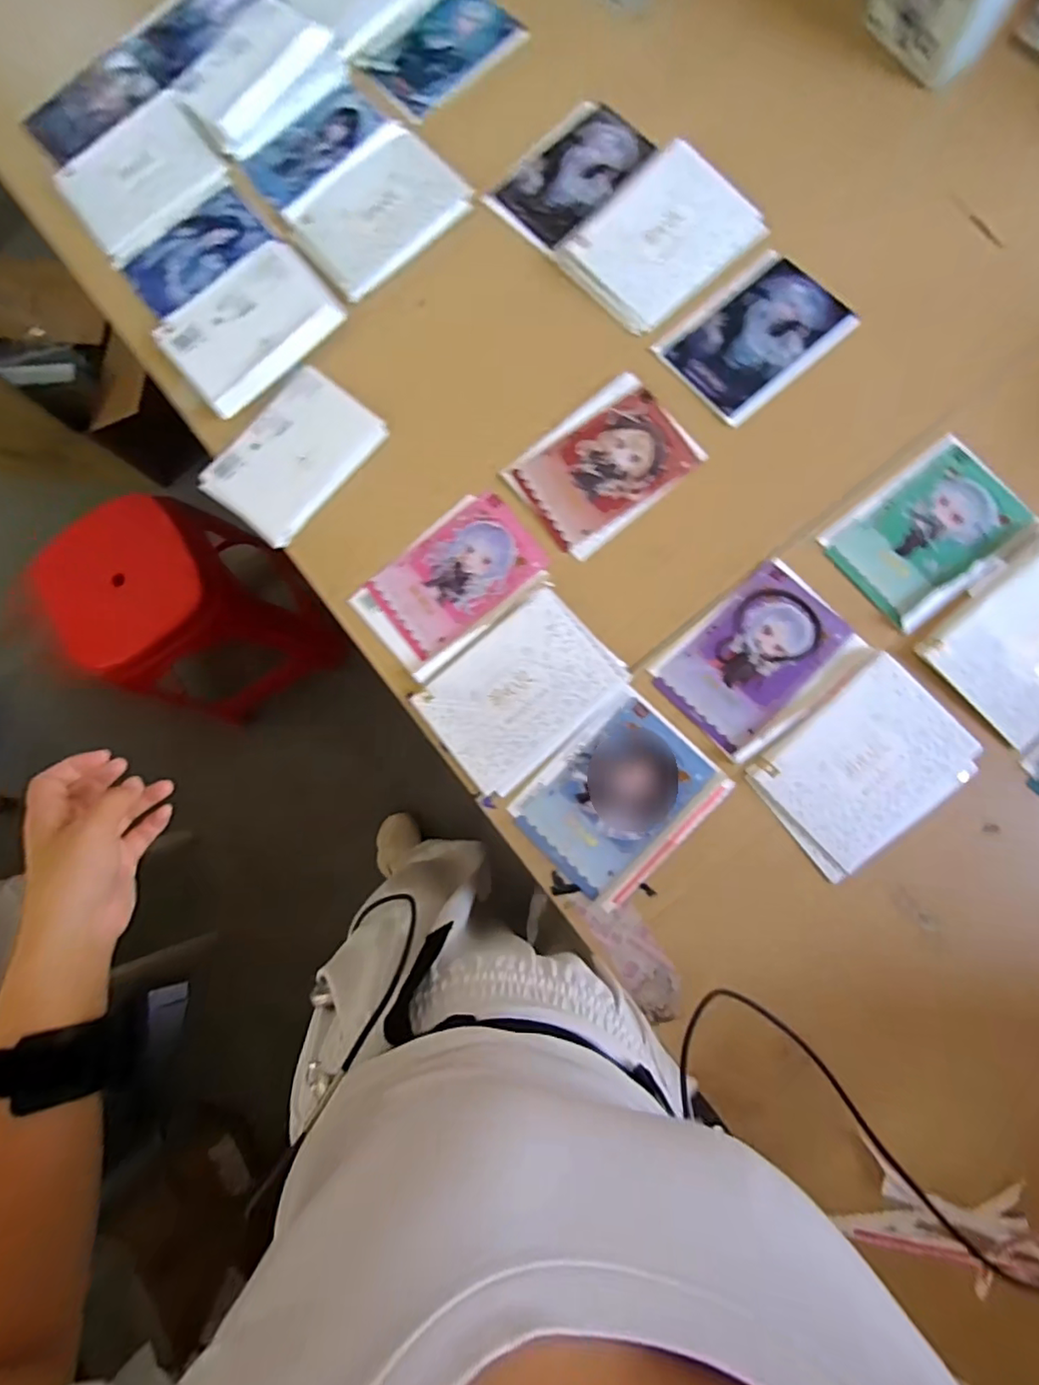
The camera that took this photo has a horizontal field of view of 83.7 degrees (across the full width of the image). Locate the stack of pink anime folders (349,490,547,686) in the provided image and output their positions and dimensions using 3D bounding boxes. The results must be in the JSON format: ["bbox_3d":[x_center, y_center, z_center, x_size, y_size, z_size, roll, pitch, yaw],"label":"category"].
[{"bbox_3d":[-0.070,-0.115,0.607,0.188,0.013,0.125,-41,80,-2],"label":"stack of pink anime folders"}]

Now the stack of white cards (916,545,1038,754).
[{"bbox_3d":[0.486,-0.050,0.544,0.172,0.017,0.130,-42,80,-2],"label":"stack of white cards"}]

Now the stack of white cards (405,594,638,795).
[{"bbox_3d":[-0.001,-0.002,0.581,0.185,0.023,0.131,-42,80,-2],"label":"stack of white cards"}]

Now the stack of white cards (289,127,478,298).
[{"bbox_3d":[-0.169,-0.566,0.679,0.185,0.012,0.156,-41,80,-2],"label":"stack of white cards"}]

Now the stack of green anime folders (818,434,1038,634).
[{"bbox_3d":[0.409,-0.161,0.572,0.177,0.011,0.127,-37,80,-1],"label":"stack of green anime folders"}]

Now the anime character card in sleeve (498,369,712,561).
[{"bbox_3d":[0.088,-0.243,0.614,0.177,0.011,0.130,-40,80,-1],"label":"anime character card in sleeve"}]

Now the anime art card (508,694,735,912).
[{"bbox_3d":[0.098,0.103,0.570,0.178,0.012,0.133,-43,81,-2],"label":"anime art card"}]

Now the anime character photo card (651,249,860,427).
[{"bbox_3d":[0.251,-0.381,0.618,0.172,0.005,0.127,-39,80,-1],"label":"anime character photo card"}]

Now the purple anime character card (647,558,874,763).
[{"bbox_3d":[0.234,-0.032,0.570,0.173,0.012,0.128,-42,80,-2],"label":"purple anime character card"}]

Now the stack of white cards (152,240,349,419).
[{"bbox_3d":[-0.309,-0.423,0.664,0.185,0.020,0.147,-41,80,-2],"label":"stack of white cards"}]

